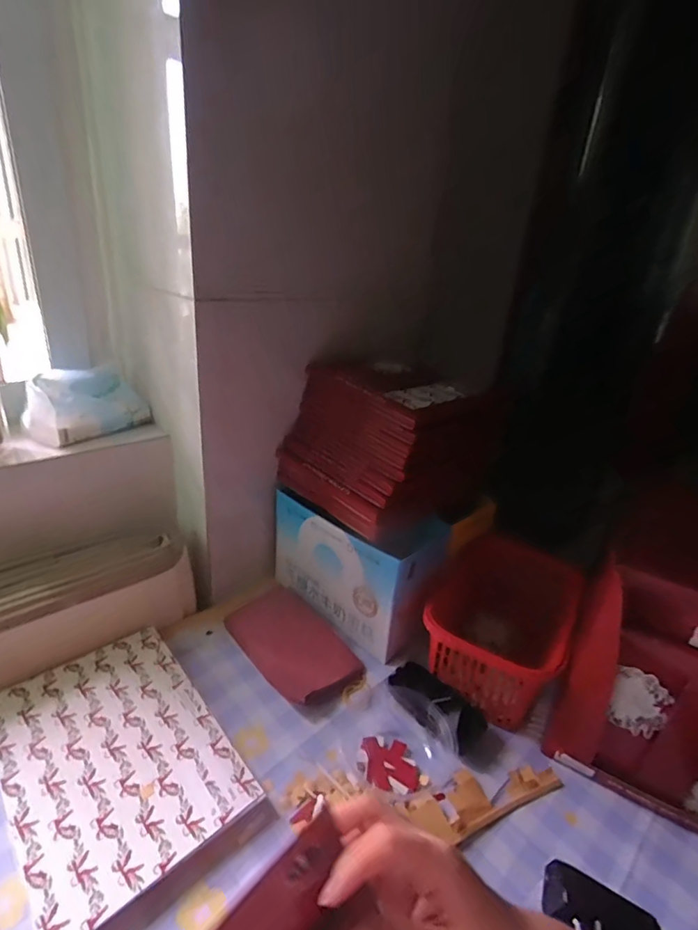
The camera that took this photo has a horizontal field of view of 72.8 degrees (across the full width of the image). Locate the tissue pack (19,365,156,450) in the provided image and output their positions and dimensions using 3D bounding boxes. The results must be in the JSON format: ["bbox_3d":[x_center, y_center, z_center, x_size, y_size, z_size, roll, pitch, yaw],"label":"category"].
[{"bbox_3d":[-0.347,-0.084,0.630,0.080,0.075,0.141,18,27,26],"label":"tissue pack"}]

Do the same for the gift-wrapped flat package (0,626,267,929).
[{"bbox_3d":[-0.231,0.282,0.468,0.177,0.018,0.263,-17,32,-40],"label":"gift-wrapped flat package"}]

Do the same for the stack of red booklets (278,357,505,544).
[{"bbox_3d":[0.037,-0.035,0.644,0.190,0.146,0.206,-15,31,-38],"label":"stack of red booklets"}]

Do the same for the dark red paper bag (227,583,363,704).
[{"bbox_3d":[-0.076,0.233,0.625,0.107,0.011,0.194,-16,32,-39],"label":"dark red paper bag"}]

